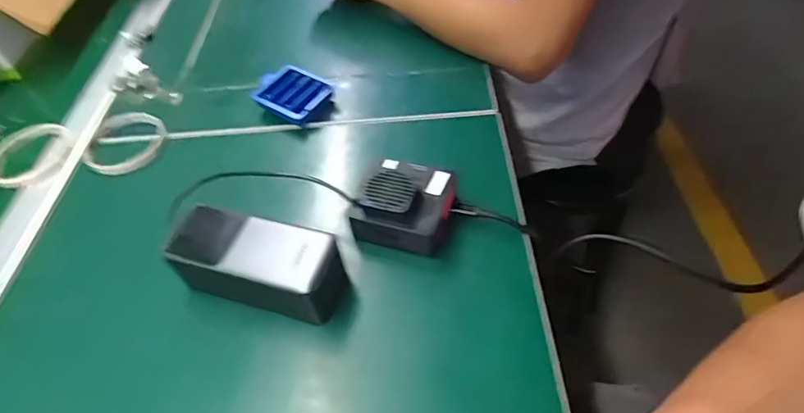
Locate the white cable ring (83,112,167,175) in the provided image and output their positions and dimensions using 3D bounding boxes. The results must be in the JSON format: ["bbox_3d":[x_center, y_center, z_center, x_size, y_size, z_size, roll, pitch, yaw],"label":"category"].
[{"bbox_3d":[-0.293,-0.069,0.498,0.075,0.005,0.095,-10,52,-4],"label":"white cable ring"}]

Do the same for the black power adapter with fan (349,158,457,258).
[{"bbox_3d":[0.003,-0.005,0.393,0.078,0.044,0.075,12,54,13],"label":"black power adapter with fan"}]

